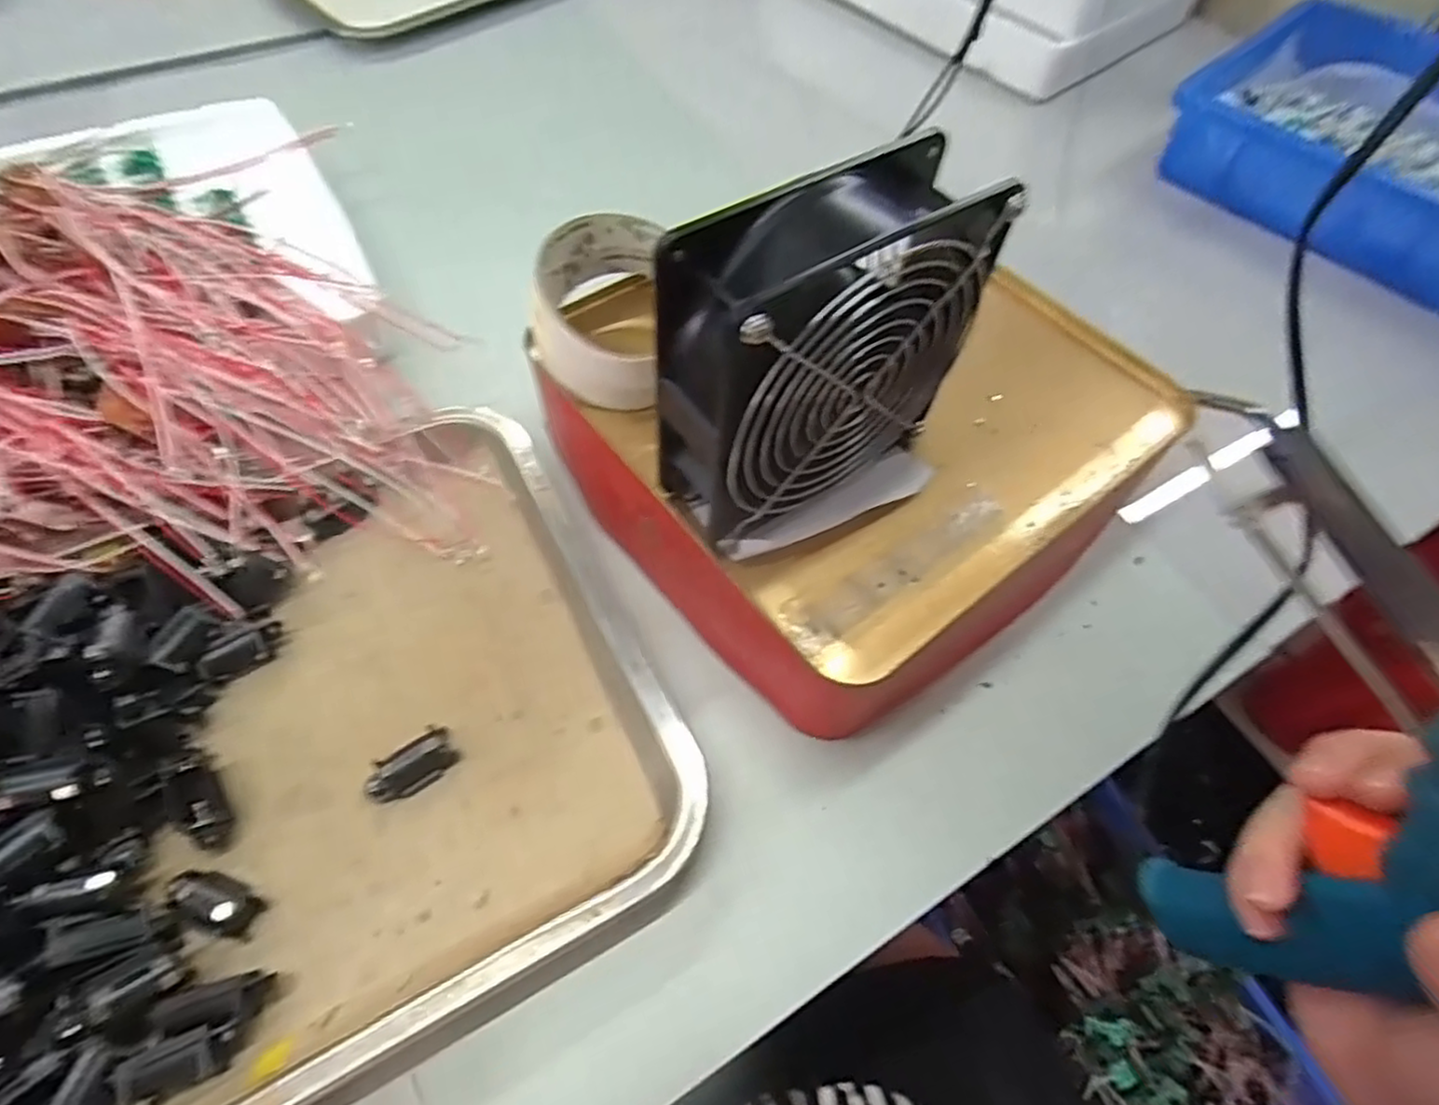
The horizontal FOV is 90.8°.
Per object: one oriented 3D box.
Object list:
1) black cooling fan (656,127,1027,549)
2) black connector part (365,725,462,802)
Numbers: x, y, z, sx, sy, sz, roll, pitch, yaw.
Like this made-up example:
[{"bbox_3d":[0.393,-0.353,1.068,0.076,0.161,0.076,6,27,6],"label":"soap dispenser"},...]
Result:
[{"bbox_3d":[0.032,-0.069,0.256,0.130,0.125,0.049,-29,64,-18],"label":"black cooling fan"},{"bbox_3d":[-0.125,0.087,0.287,0.035,0.013,0.016,-35,68,-21],"label":"black connector part"}]

